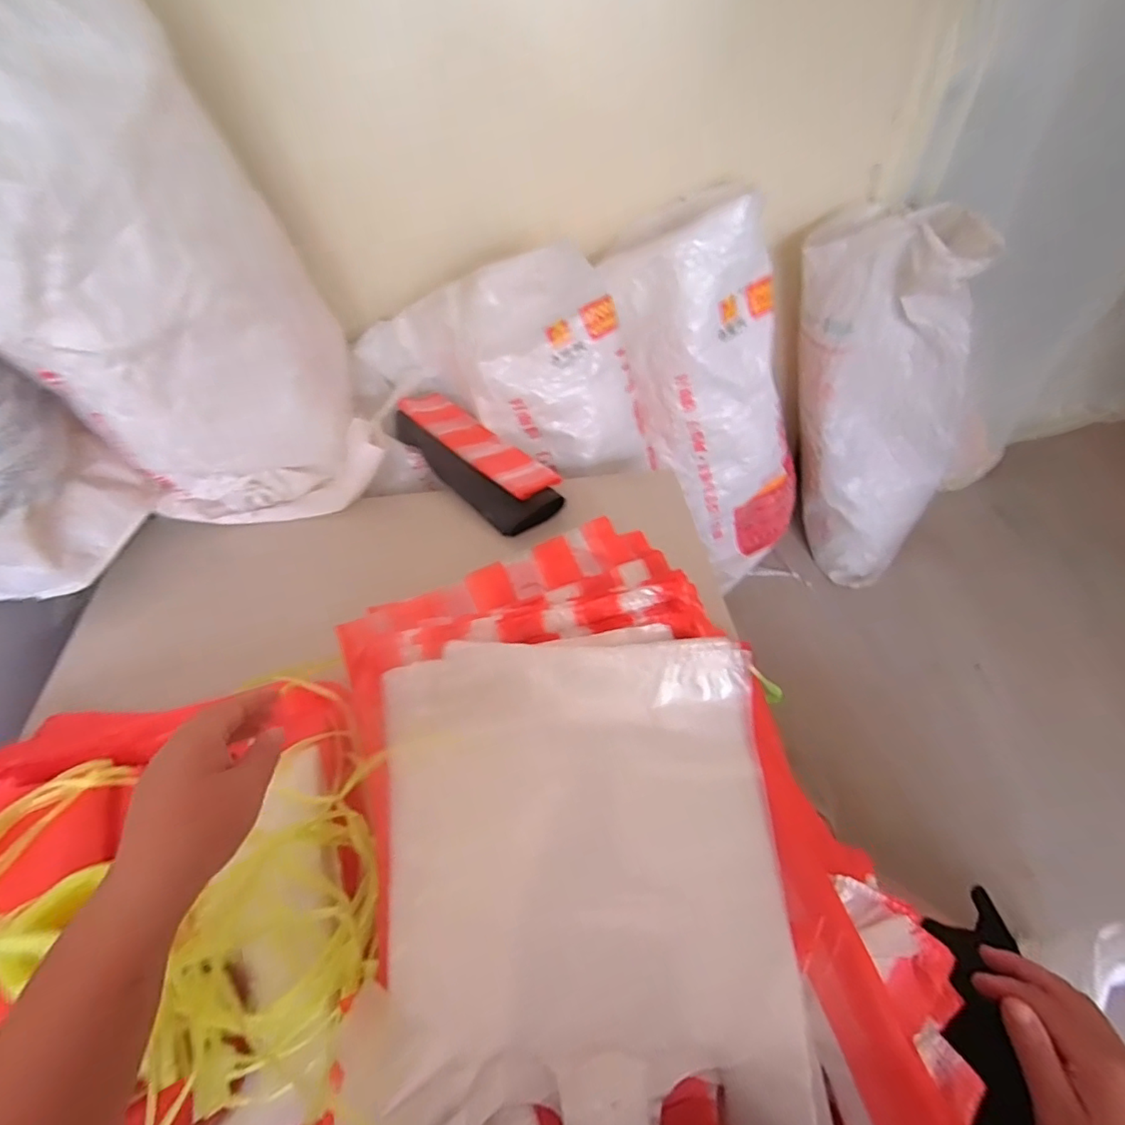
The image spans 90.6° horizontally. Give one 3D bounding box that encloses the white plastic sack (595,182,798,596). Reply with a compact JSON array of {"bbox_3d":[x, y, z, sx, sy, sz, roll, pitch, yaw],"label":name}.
[{"bbox_3d":[0.292,-0.271,1.025,0.202,0.678,0.191,8,45,40],"label":"white plastic sack"}]

